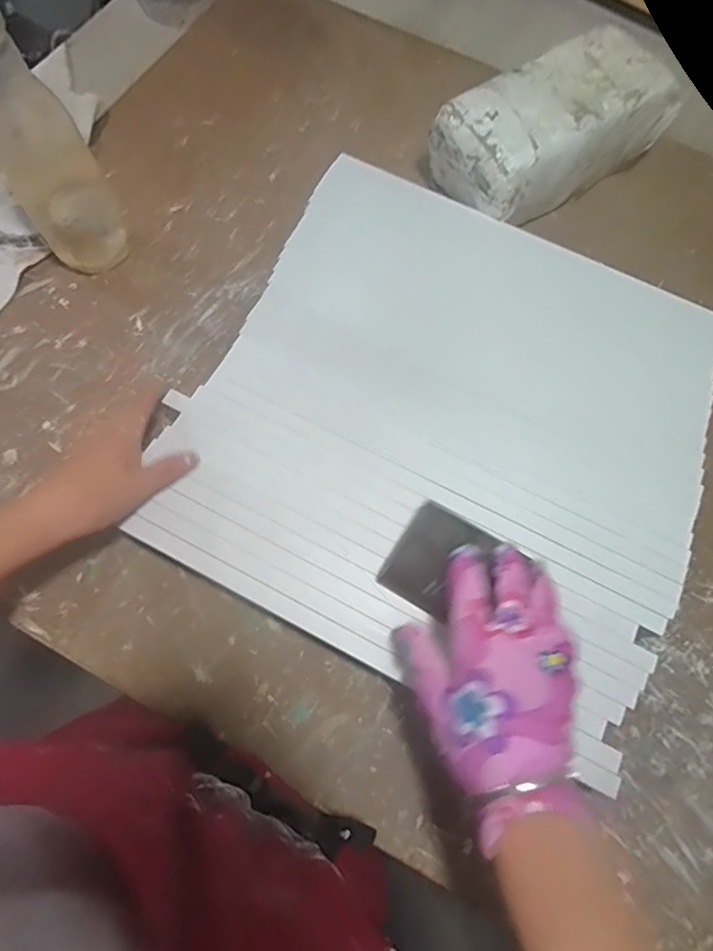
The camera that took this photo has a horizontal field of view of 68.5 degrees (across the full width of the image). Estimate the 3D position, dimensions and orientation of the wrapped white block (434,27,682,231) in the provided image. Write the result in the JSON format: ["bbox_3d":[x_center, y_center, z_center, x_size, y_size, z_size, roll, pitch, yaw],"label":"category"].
[{"bbox_3d":[0.205,-0.358,0.556,0.233,0.109,0.115,-31,75,-12],"label":"wrapped white block"}]

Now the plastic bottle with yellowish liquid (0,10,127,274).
[{"bbox_3d":[-0.269,-0.278,0.443,0.074,0.226,0.082,-30,75,-11],"label":"plastic bottle with yellowish liquid"}]

